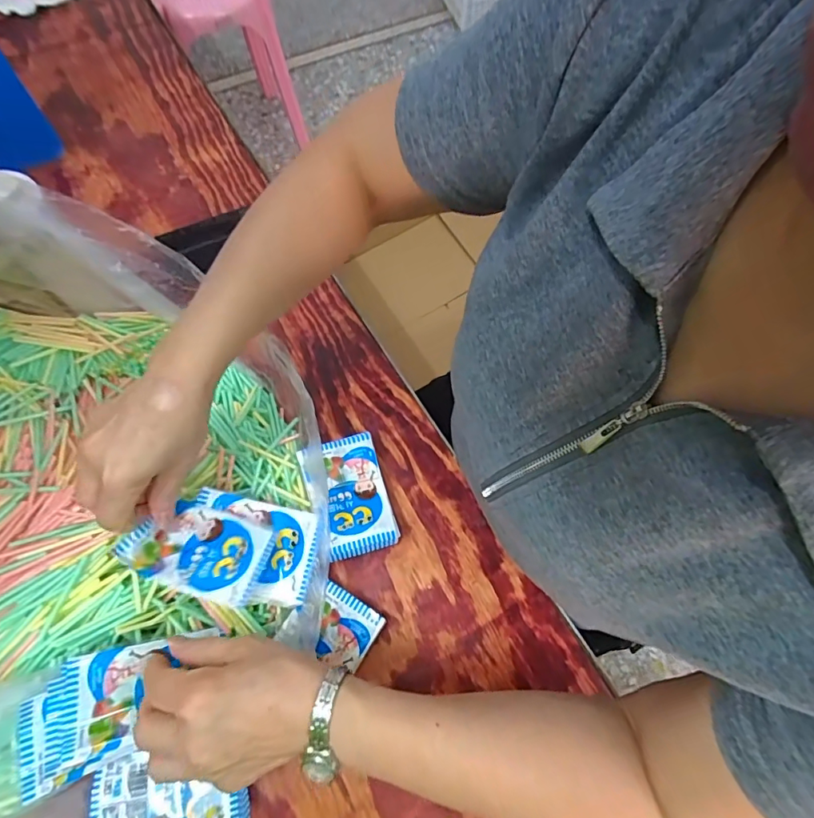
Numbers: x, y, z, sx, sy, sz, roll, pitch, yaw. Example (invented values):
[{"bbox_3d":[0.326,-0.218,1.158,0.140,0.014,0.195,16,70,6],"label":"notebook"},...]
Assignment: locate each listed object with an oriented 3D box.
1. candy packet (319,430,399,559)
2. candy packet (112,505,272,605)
[{"bbox_3d":[-0.047,0.077,0.434,0.058,0.016,0.105,-13,63,-7],"label":"candy packet"},{"bbox_3d":[-0.159,0.102,0.368,0.099,0.016,0.069,16,44,0],"label":"candy packet"}]

